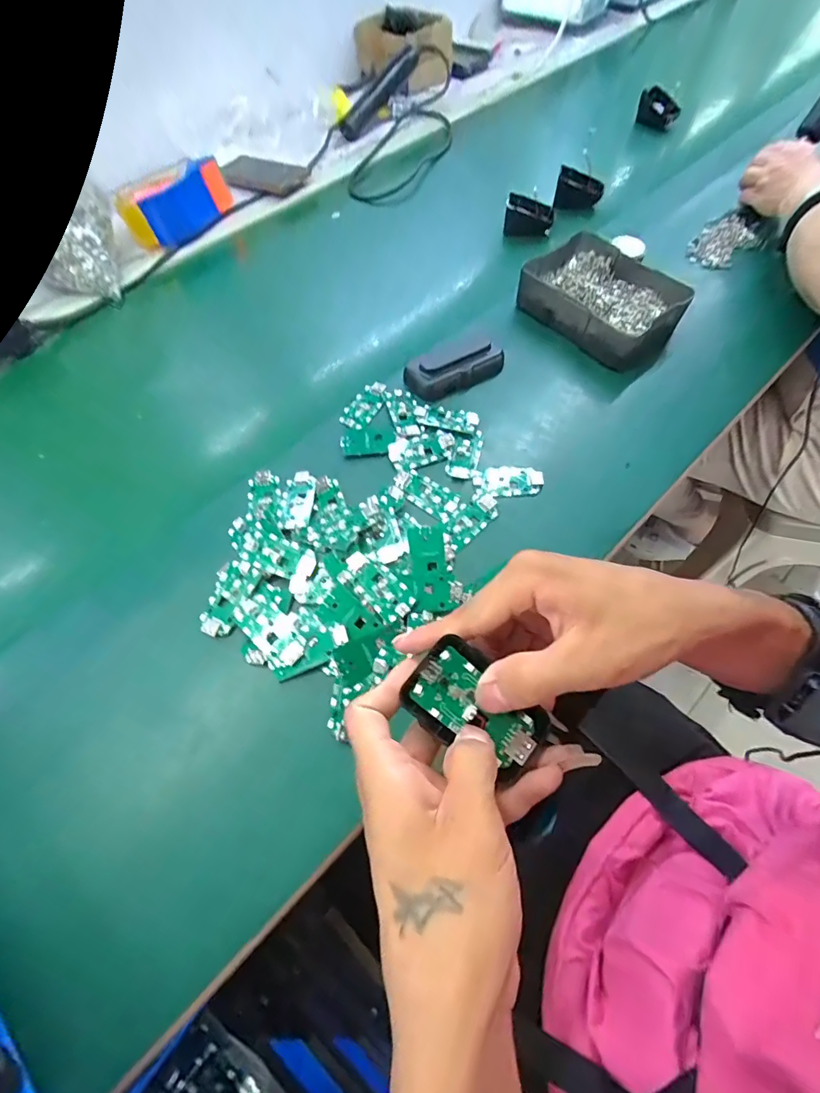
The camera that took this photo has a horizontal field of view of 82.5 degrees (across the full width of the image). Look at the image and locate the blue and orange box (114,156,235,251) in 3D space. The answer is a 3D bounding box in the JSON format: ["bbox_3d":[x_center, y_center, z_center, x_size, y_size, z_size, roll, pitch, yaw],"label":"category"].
[{"bbox_3d":[-0.336,-0.494,0.676,0.051,0.071,0.151,37,69,21],"label":"blue and orange box"}]

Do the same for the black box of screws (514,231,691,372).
[{"bbox_3d":[0.217,-0.280,0.534,0.118,0.051,0.174,-39,65,-17],"label":"black box of screws"}]

